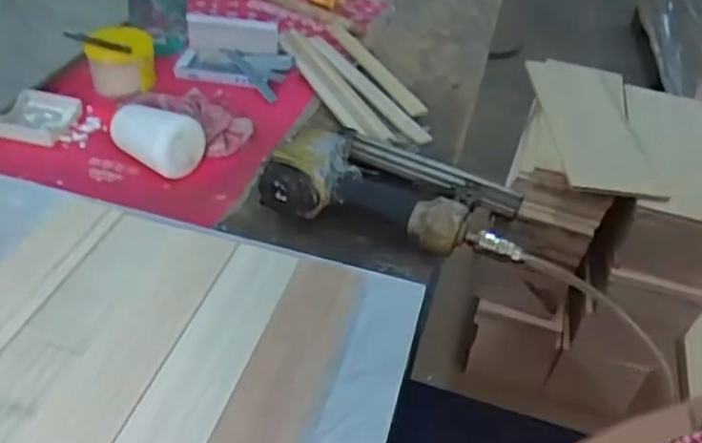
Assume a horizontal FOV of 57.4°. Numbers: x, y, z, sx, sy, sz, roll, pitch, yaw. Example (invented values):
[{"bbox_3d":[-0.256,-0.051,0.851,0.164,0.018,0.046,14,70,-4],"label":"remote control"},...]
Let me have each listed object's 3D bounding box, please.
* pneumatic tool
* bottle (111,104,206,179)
[{"bbox_3d":[0.051,-0.050,0.648,0.246,0.055,0.159,15,41,8],"label":"pneumatic tool"},{"bbox_3d":[-0.208,-0.088,0.685,0.096,0.063,0.058,28,44,22],"label":"bottle"}]

